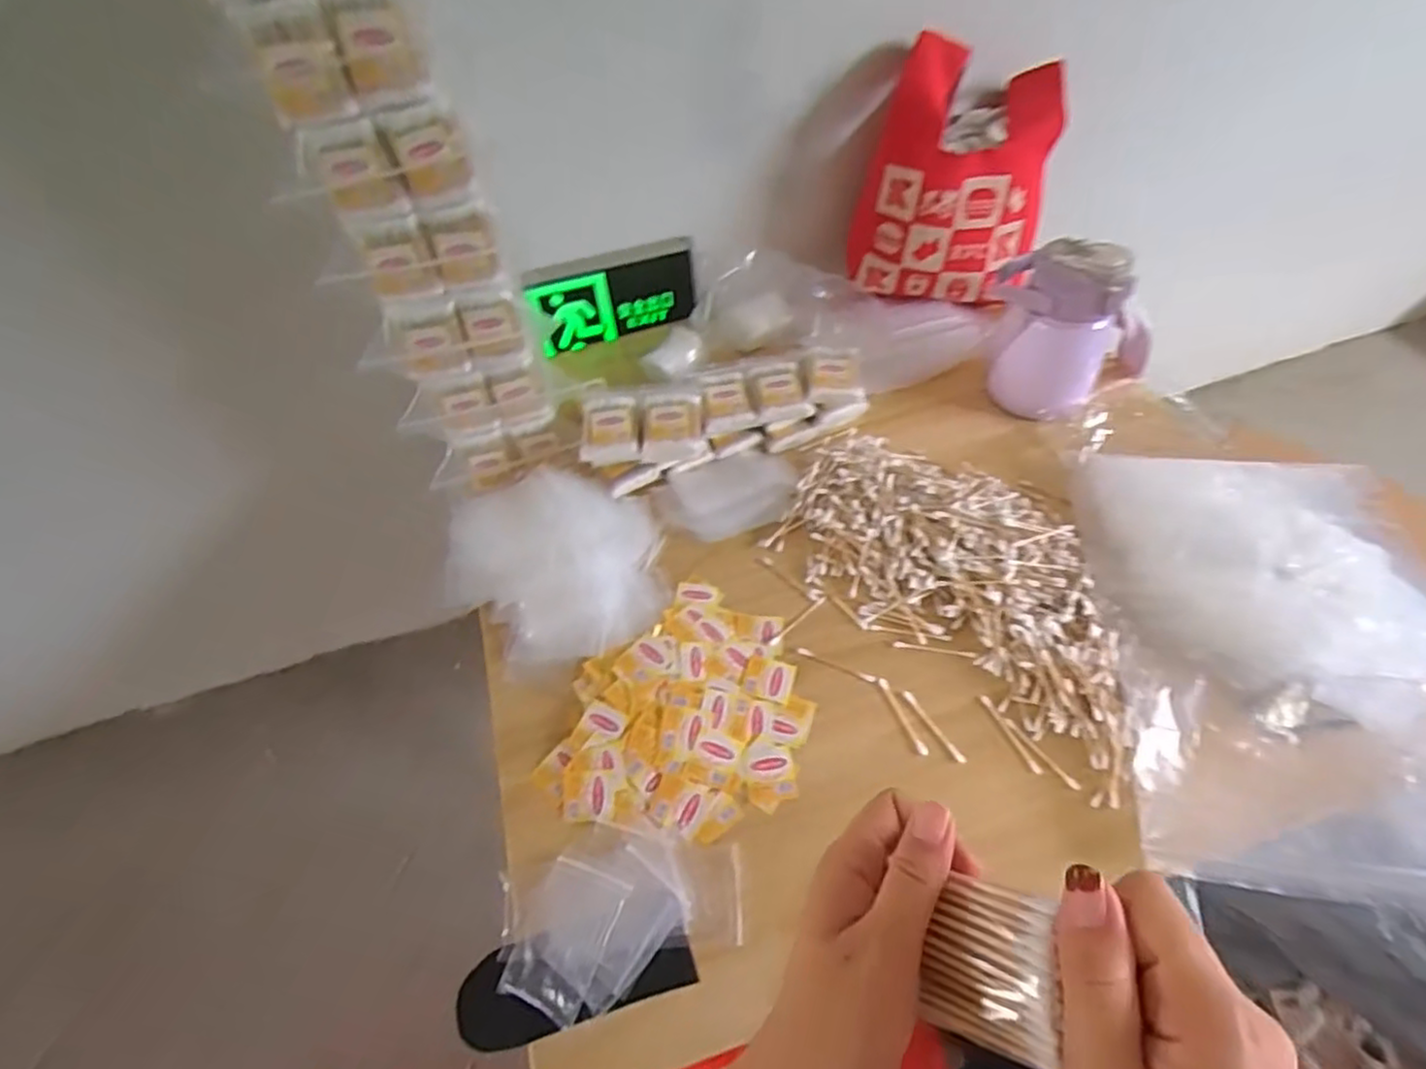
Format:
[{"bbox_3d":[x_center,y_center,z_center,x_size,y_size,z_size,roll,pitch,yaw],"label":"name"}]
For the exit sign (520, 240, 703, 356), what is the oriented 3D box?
[{"bbox_3d":[-0.122,-0.304,0.872,0.210,0.118,0.026,-20,53,-10],"label":"exit sign"}]

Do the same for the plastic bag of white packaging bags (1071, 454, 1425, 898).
[{"bbox_3d":[0.466,0.079,0.562,0.269,0.049,0.383,4,53,9],"label":"plastic bag of white packaging bags"}]

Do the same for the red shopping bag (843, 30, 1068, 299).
[{"bbox_3d":[0.289,-0.429,0.819,0.206,0.233,0.184,14,55,16],"label":"red shopping bag"}]

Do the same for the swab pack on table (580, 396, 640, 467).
[{"bbox_3d":[-0.106,-0.108,0.710,0.059,0.029,0.073,-6,52,1],"label":"swab pack on table"}]

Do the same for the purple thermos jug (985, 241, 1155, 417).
[{"bbox_3d":[0.381,-0.213,0.719,0.170,0.175,0.102,1,53,6],"label":"purple thermos jug"}]

